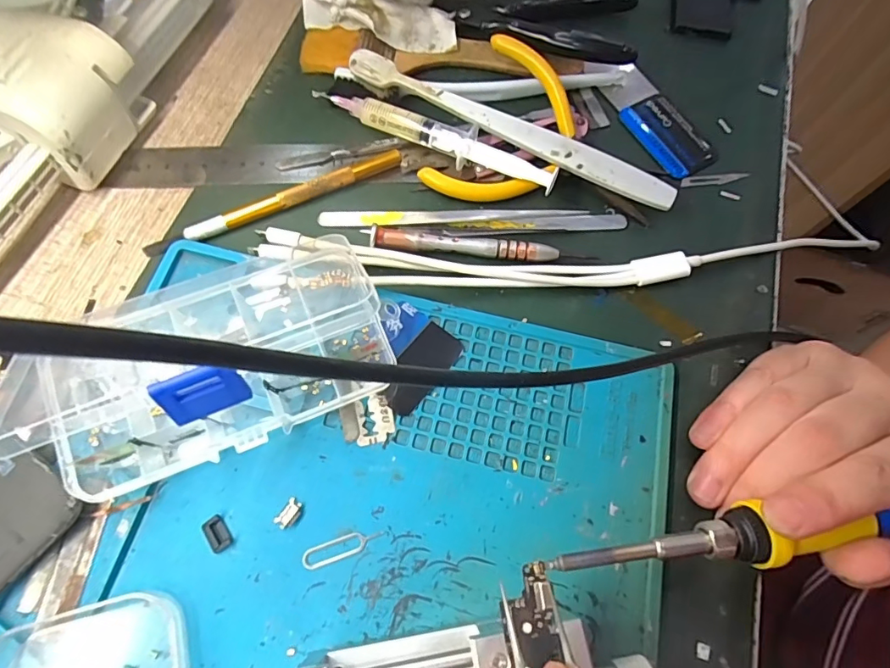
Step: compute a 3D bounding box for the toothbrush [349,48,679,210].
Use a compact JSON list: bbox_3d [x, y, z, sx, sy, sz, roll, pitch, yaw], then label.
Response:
[{"bbox_3d":[0.034,-0.106,0.260,0.181,0.023,0.016,23,69,7],"label":"toothbrush"}]

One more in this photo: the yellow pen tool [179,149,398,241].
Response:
[{"bbox_3d":[-0.075,-0.072,0.251,0.113,0.009,0.008,-26,71,-12],"label":"yellow pen tool"}]

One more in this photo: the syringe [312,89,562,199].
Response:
[{"bbox_3d":[-0.008,-0.107,0.264,0.143,0.014,0.020,27,69,8],"label":"syringe"}]

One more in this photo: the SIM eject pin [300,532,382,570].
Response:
[{"bbox_3d":[-0.041,0.085,0.194,0.032,0.004,0.008,-18,70,-9],"label":"SIM eject pin"}]

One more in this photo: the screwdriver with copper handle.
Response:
[{"bbox_3d":[0.018,-0.046,0.244,0.108,0.007,0.014,4,68,-1],"label":"screwdriver with copper handle"}]

